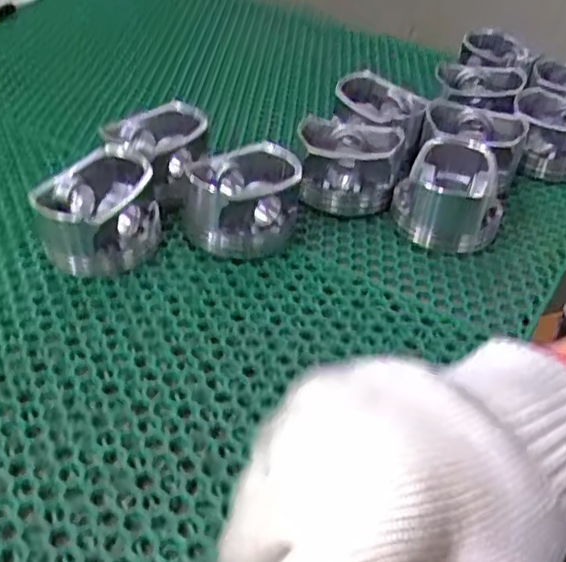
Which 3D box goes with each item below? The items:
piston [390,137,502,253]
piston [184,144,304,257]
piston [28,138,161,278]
[{"bbox_3d":[0.115,-0.061,0.470,0.070,0.055,0.076,4,41,-1],"label":"piston"},{"bbox_3d":[-0.026,-0.055,0.447,0.068,0.053,0.073,8,41,4],"label":"piston"},{"bbox_3d":[-0.117,-0.045,0.427,0.071,0.057,0.068,-2,41,-8],"label":"piston"}]

